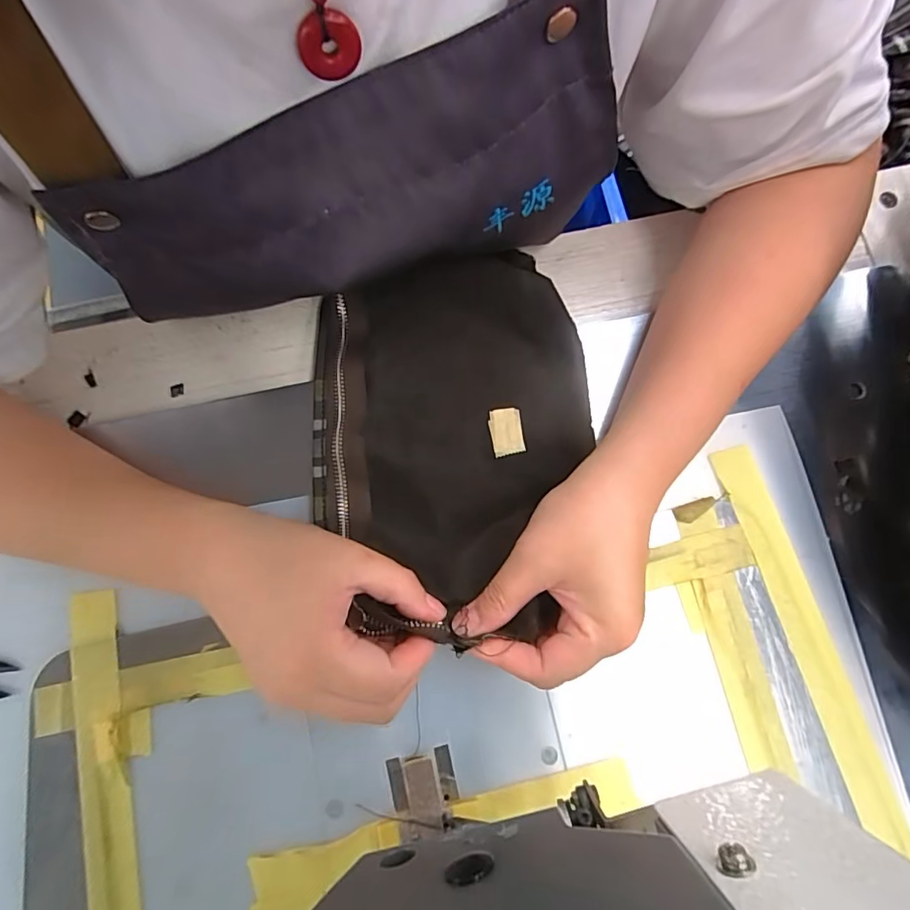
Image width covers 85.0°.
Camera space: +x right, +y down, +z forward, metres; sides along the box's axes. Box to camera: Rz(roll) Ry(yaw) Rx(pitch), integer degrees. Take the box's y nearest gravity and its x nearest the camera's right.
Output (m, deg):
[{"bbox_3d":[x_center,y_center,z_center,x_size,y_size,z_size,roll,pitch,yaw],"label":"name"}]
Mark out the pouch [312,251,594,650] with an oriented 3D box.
[{"bbox_3d":[-0.003,-0.019,0.279,0.156,0.043,0.220,-6,79,-1],"label":"pouch"}]

